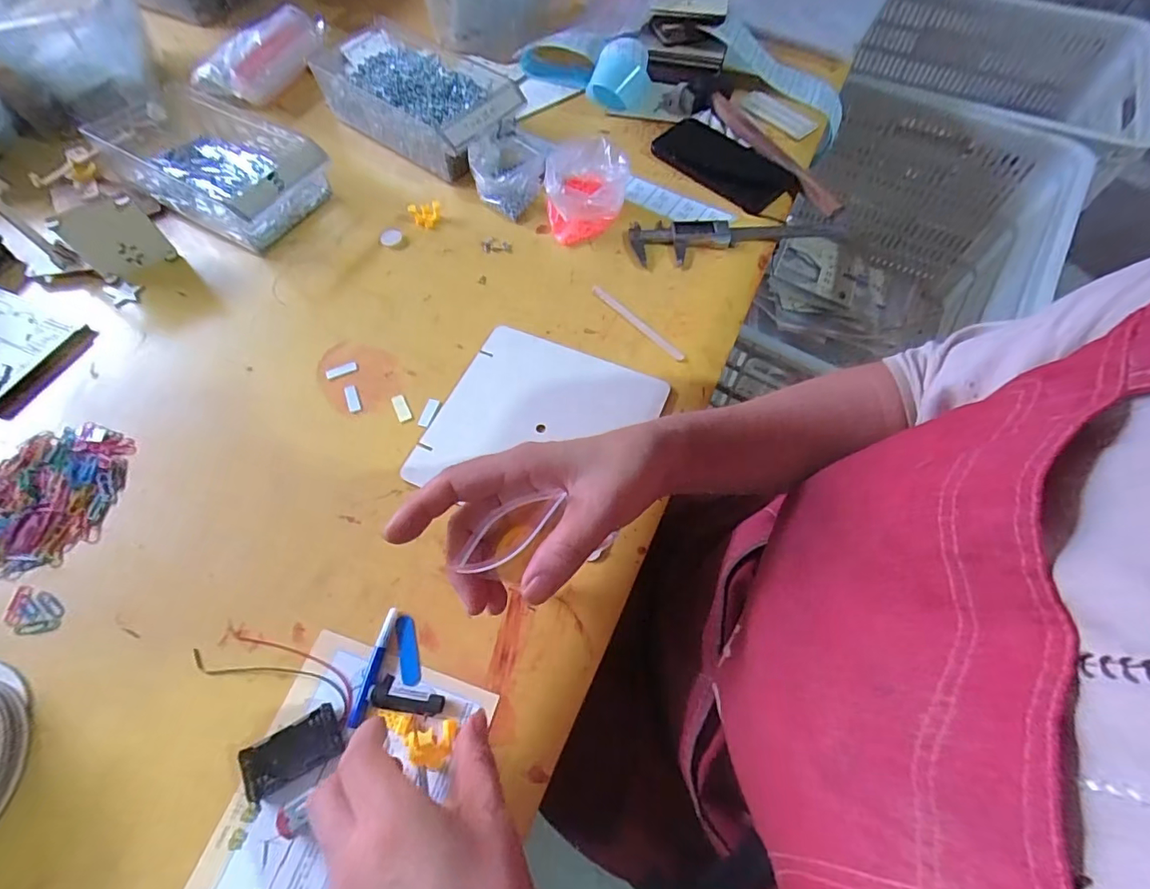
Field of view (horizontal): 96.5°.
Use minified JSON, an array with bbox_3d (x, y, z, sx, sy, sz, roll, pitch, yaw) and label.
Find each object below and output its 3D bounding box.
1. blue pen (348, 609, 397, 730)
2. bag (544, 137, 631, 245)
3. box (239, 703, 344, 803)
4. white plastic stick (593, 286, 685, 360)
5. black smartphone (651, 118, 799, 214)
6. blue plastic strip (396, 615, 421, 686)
[{"bbox_3d":[-0.139,0.153,0.357,0.009,0.008,0.075,8,63,5],"label":"blue pen"},{"bbox_3d":[0.011,-0.276,0.554,0.089,0.052,0.113,8,63,4],"label":"bag"},{"bbox_3d":[-0.182,0.198,0.332,0.057,0.009,0.031,-28,65,-13],"label":"box"},{"bbox_3d":[0.060,-0.119,0.499,0.010,0.004,0.118,-40,69,-18],"label":"white plastic stick"},{"bbox_3d":[0.175,-0.335,0.609,0.085,0.010,0.167,-40,69,-18],"label":"black smartphone"},{"bbox_3d":[-0.119,0.145,0.364,0.013,0.004,0.048,-16,63,-8],"label":"blue plastic strip"}]

